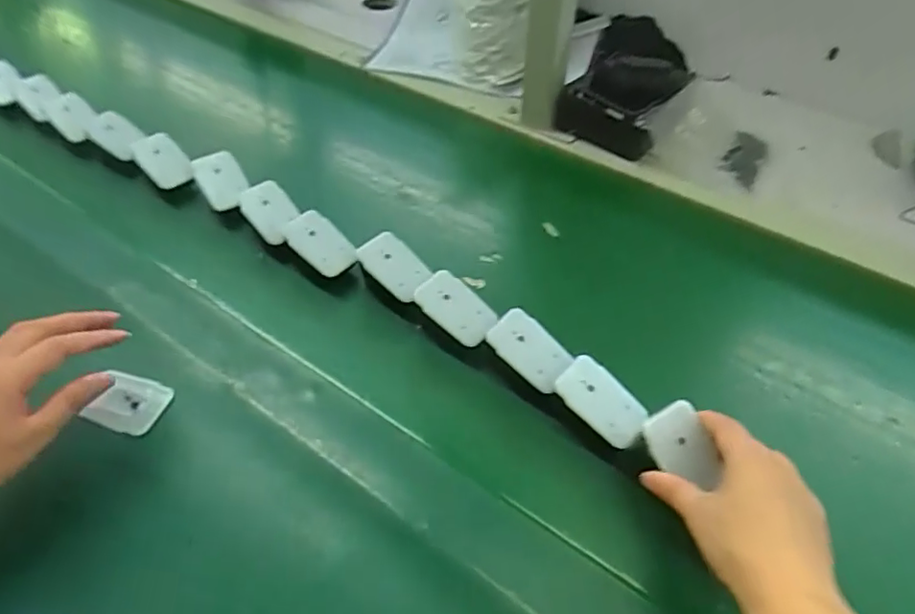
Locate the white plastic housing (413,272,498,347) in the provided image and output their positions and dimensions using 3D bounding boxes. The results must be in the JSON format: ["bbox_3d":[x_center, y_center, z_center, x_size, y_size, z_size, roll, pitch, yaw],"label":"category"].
[{"bbox_3d":[0.000,-0.001,0.509,0.068,0.011,0.041,36,69,7],"label":"white plastic housing"}]

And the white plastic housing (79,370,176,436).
[{"bbox_3d":[-0.253,0.074,0.463,0.054,0.018,0.040,14,50,11],"label":"white plastic housing"}]

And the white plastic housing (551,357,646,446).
[{"bbox_3d":[0.109,0.070,0.452,0.068,0.008,0.043,43,71,11],"label":"white plastic housing"}]

